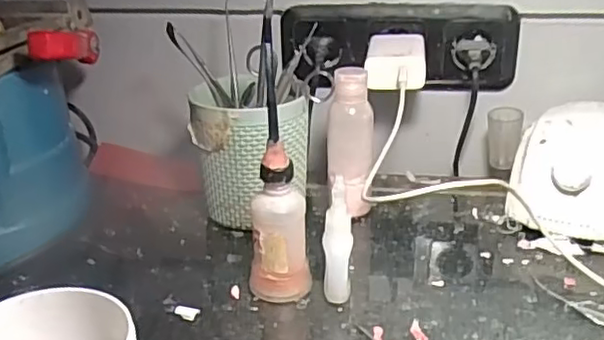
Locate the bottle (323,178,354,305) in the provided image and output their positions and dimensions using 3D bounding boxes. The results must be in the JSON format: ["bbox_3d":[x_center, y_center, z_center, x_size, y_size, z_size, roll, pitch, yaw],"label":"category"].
[{"bbox_3d":[0.024,0.049,0.431,0.018,0.087,0.019,1,25,5],"label":"bottle"}]

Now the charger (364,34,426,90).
[{"bbox_3d":[0.085,-0.098,0.576,0.051,0.033,0.072,3,25,9],"label":"charger"}]

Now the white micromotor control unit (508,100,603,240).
[{"bbox_3d":[0.238,0.001,0.534,0.105,0.082,0.131,13,28,29],"label":"white micromotor control unit"}]

